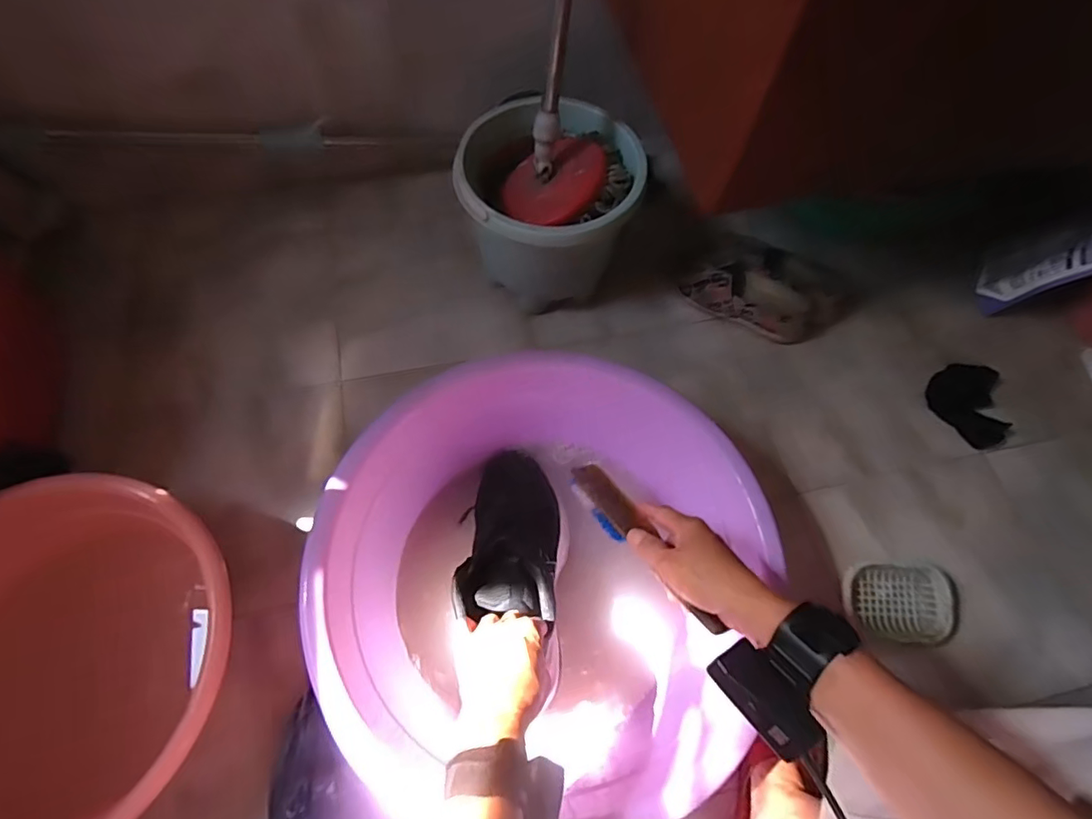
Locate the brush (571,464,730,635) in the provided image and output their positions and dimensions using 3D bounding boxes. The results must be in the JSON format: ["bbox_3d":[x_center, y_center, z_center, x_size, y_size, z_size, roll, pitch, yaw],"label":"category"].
[{"bbox_3d":[0.087,0.119,0.490,0.042,0.029,0.209,-26,40,-13],"label":"brush"}]

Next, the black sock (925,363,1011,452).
[{"bbox_3d":[0.608,-0.007,0.758,0.087,0.034,0.112,8,67,1],"label":"black sock"}]

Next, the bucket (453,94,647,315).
[{"bbox_3d":[0.002,-0.282,0.763,0.238,0.193,0.236,1,65,-3],"label":"bucket"}]

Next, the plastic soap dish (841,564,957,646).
[{"bbox_3d":[0.431,0.236,0.646,0.136,0.037,0.089,7,67,0],"label":"plastic soap dish"}]

